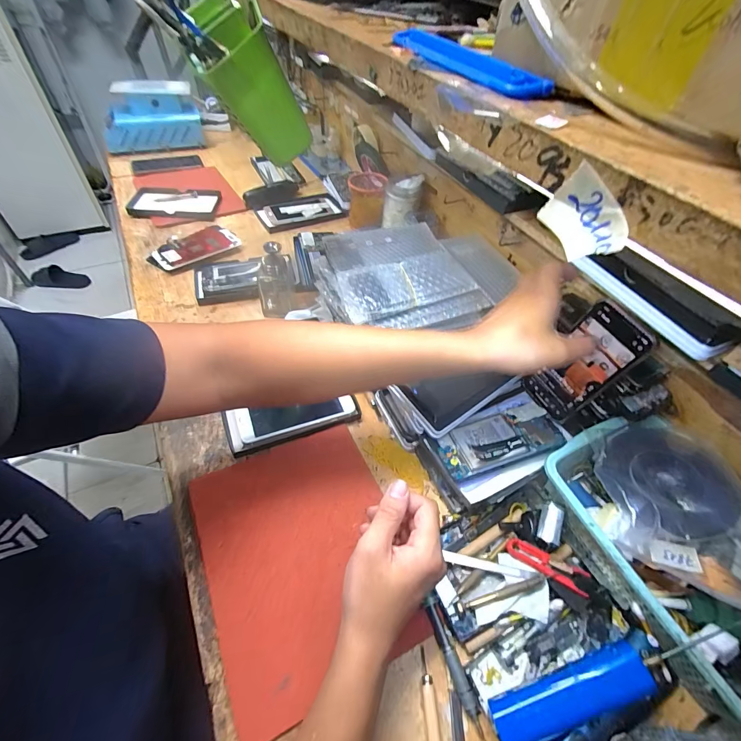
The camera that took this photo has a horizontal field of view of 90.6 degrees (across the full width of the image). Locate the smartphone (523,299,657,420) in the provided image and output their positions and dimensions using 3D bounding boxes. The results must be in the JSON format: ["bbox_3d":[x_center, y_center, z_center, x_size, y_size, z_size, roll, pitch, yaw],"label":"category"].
[{"bbox_3d":[0.252,-0.006,0.440,0.014,0.152,0.070,-12,55,-37],"label":"smartphone"}]

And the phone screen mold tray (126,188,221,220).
[{"bbox_3d":[-0.428,-0.373,0.809,0.168,0.017,0.104,-1,51,-6],"label":"phone screen mold tray"}]

